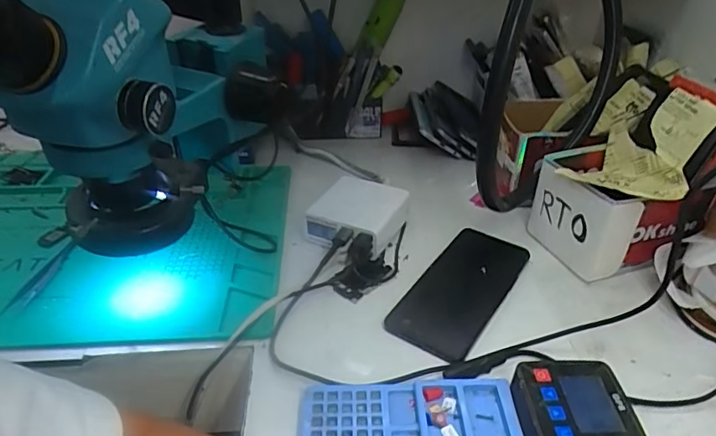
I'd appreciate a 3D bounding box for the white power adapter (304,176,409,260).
[{"bbox_3d":[0.001,-0.002,0.547,0.086,0.045,0.094,18,38,23],"label":"white power adapter"}]

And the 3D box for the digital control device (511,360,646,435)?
[{"bbox_3d":[0.144,0.136,0.344,0.074,0.033,0.067,-1,34,-2],"label":"digital control device"}]

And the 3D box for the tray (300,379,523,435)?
[{"bbox_3d":[0.036,0.144,0.346,0.148,0.009,0.069,0,34,-1],"label":"tray"}]

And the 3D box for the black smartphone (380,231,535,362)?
[{"bbox_3d":[0.099,0.063,0.475,0.074,0.012,0.171,21,39,27],"label":"black smartphone"}]

